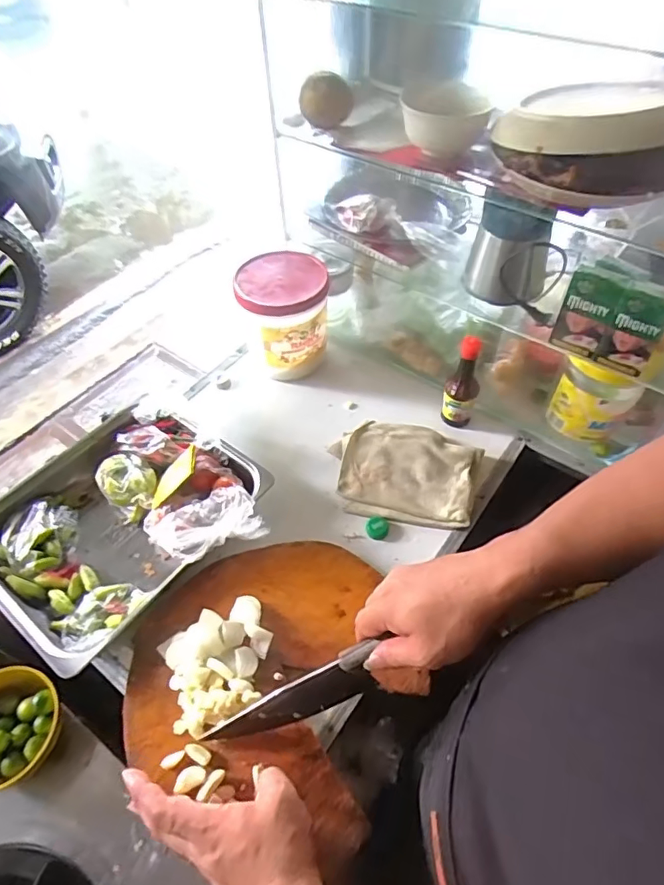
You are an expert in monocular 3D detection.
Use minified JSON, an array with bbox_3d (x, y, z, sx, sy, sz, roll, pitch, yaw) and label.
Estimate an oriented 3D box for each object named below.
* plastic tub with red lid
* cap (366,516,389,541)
[{"bbox_3d":[-0.073,-0.191,0.814,0.126,0.162,0.129,0,53,0],"label":"plastic tub with red lid"},{"bbox_3d":[0.059,0.112,0.685,0.029,0.013,0.028,0,53,0],"label":"cap"}]

